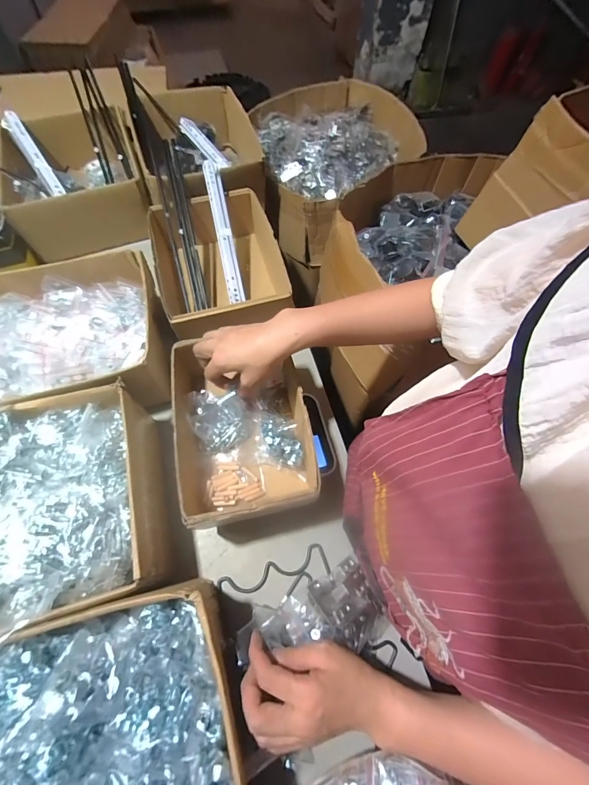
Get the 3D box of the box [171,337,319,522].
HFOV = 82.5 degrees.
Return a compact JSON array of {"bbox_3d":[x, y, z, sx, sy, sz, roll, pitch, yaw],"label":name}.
[{"bbox_3d":[-0.078,0.048,0.481,0.185,0.095,0.238,-10,65,-6],"label":"box"}]

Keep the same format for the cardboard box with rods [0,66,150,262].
[{"bbox_3d":[-0.494,-0.526,0.764,0.263,0.117,0.452,-18,66,-9],"label":"cardboard box with rods"}]

